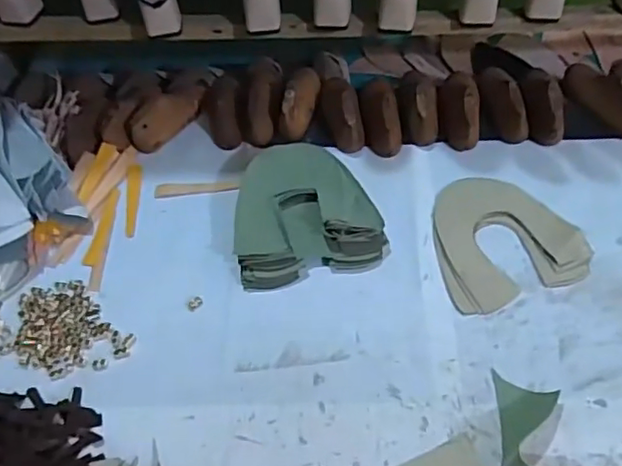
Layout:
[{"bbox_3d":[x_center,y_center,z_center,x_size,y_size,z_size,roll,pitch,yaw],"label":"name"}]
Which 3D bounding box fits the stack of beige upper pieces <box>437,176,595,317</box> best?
[{"bbox_3d":[0.220,0.000,0.692,0.162,0.012,0.171,-17,55,-7],"label":"stack of beige upper pieces"}]

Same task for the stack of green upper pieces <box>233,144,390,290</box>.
[{"bbox_3d":[-0.008,-0.028,0.709,0.168,0.048,0.166,-11,54,-2],"label":"stack of green upper pieces"}]

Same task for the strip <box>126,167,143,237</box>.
[{"bbox_3d":[-0.234,-0.043,0.776,0.019,0.004,0.112,-5,60,-3],"label":"strip"}]

